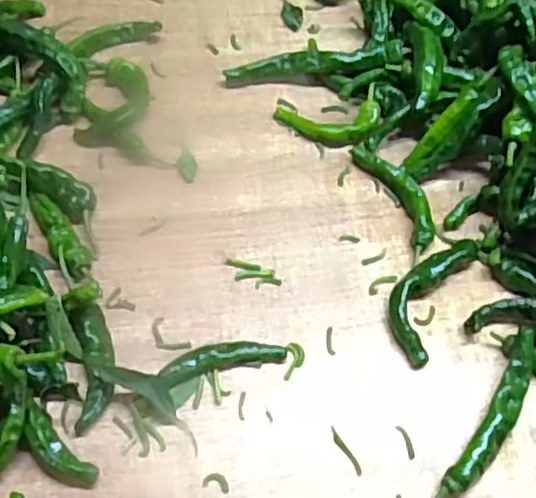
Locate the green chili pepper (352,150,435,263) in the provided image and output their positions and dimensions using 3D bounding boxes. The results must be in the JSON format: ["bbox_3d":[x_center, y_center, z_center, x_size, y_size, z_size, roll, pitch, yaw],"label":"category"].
[{"bbox_3d":[0.124,-0.051,0.647,0.037,0.022,0.128,-18,62,-15],"label":"green chili pepper"}]

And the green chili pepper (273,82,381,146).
[{"bbox_3d":[0.063,-0.128,0.689,0.100,0.026,0.057,-9,60,-10],"label":"green chili pepper"}]

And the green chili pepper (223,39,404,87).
[{"bbox_3d":[0.047,-0.191,0.713,0.179,0.017,0.028,-6,59,6],"label":"green chili pepper"}]

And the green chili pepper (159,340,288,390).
[{"bbox_3d":[-0.035,0.086,0.554,0.098,0.016,0.027,-12,61,-11],"label":"green chili pepper"}]

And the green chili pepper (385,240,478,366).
[{"bbox_3d":[0.135,0.035,0.592,0.048,0.023,0.124,27,61,11],"label":"green chili pepper"}]

